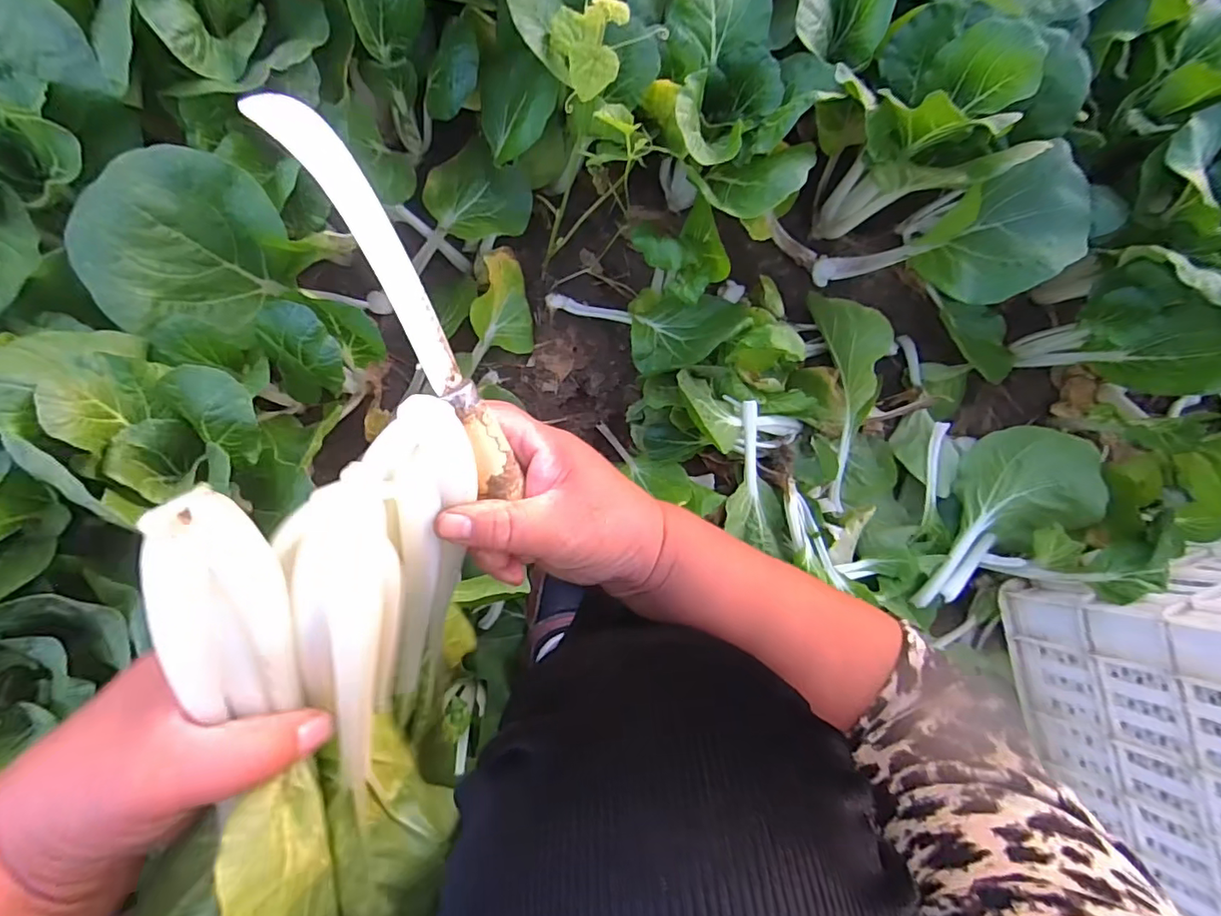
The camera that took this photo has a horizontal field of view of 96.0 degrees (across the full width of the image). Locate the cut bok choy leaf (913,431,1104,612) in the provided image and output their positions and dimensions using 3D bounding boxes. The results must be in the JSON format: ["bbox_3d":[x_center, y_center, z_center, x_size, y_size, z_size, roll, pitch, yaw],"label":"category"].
[{"bbox_3d":[0.427,0.079,0.587,0.117,0.071,0.218,30,82,-6],"label":"cut bok choy leaf"}]

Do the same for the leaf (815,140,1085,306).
[{"bbox_3d":[0.317,-0.200,0.552,0.090,0.239,0.117,5,85,-40],"label":"leaf"}]

